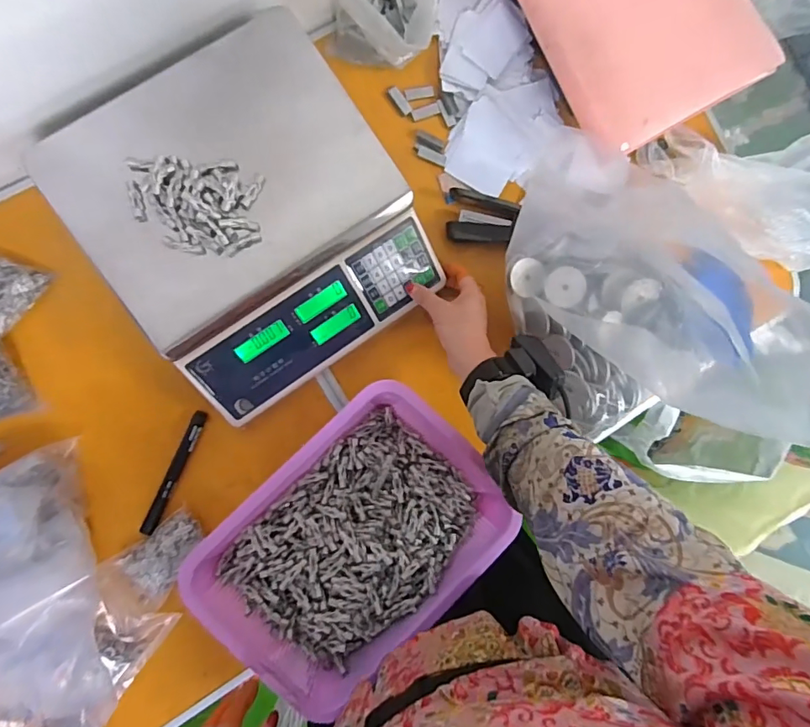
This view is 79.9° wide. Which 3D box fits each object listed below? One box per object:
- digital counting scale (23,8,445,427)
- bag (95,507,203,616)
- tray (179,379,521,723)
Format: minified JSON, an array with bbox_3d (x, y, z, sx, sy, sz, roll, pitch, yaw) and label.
[{"bbox_3d":[-0.144,-0.137,0.483,0.280,0.113,0.296,-35,93,-7],"label":"digital counting scale"},{"bbox_3d":[-0.262,0.215,0.511,0.108,0.024,0.070,-33,92,-7],"label":"bag"},{"bbox_3d":[-0.052,0.186,0.523,0.298,0.080,0.218,-44,93,-6],"label":"tray"}]

